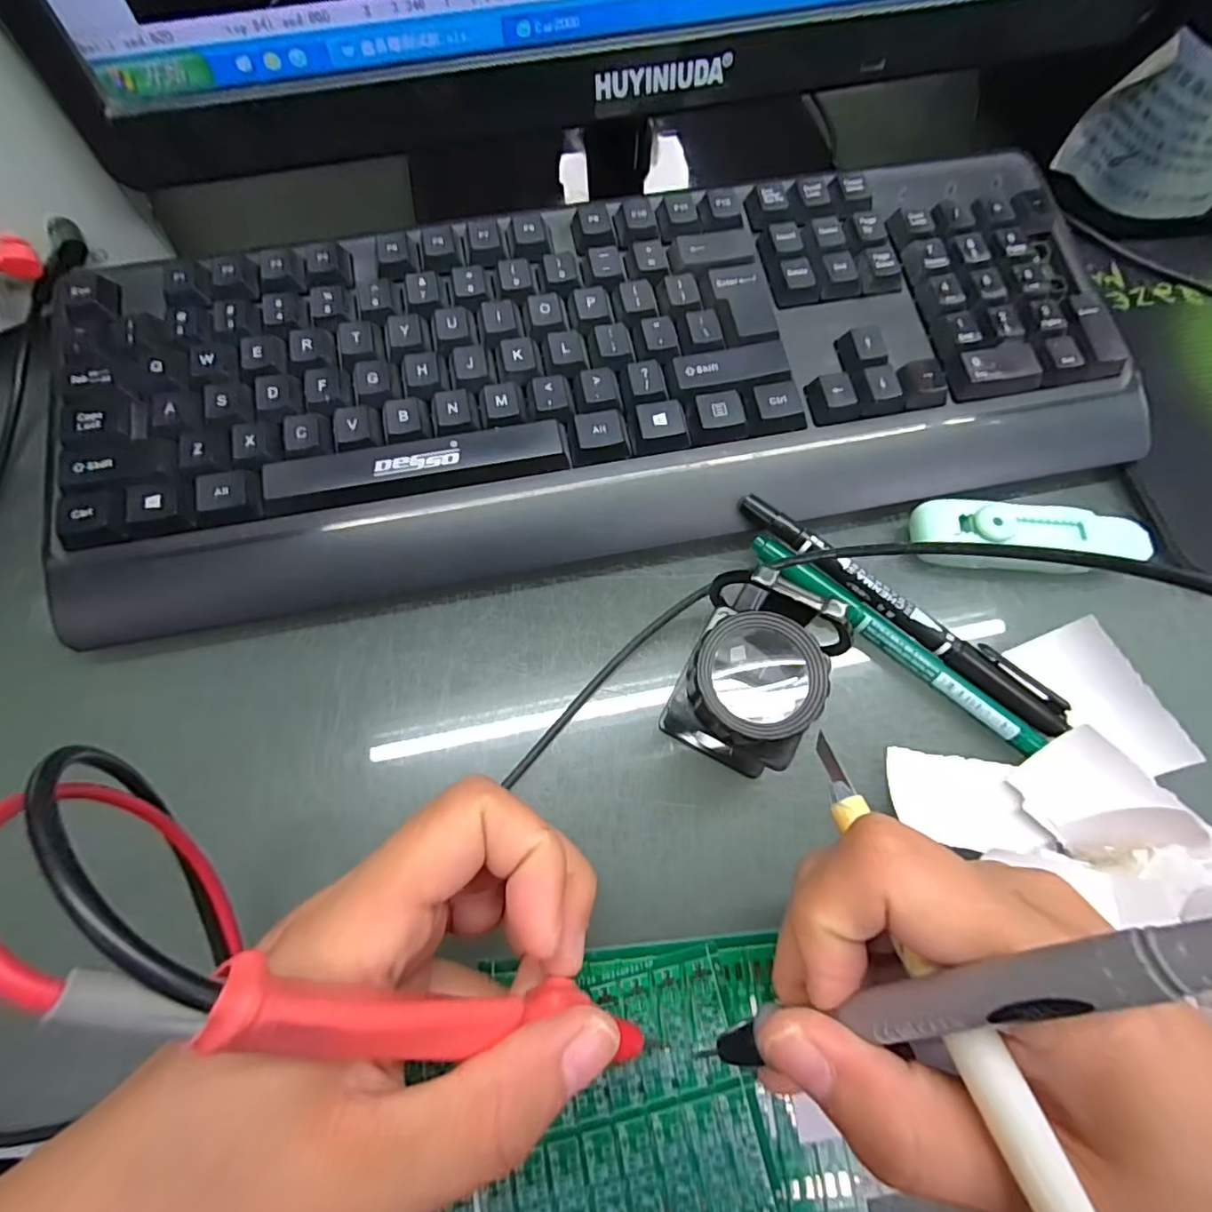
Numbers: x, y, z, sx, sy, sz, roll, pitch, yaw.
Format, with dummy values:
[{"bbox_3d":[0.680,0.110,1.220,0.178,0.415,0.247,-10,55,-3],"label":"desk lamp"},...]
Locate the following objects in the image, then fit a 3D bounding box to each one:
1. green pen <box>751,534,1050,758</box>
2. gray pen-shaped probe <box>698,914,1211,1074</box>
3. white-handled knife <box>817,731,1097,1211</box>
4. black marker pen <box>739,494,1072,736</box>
[{"bbox_3d":[0.106,0.012,0.212,0.122,0.013,0.011,37,73,13],"label":"green pen"},{"bbox_3d":[0.063,0.078,0.109,0.007,0.124,0.011,-14,63,-48],"label":"gray pen-shaped probe"},{"bbox_3d":[0.076,0.094,0.108,0.008,0.005,0.148,-15,55,-6],"label":"white-handled knife"},{"bbox_3d":[0.110,-0.001,0.212,0.136,0.012,0.014,37,73,13],"label":"black marker pen"}]

